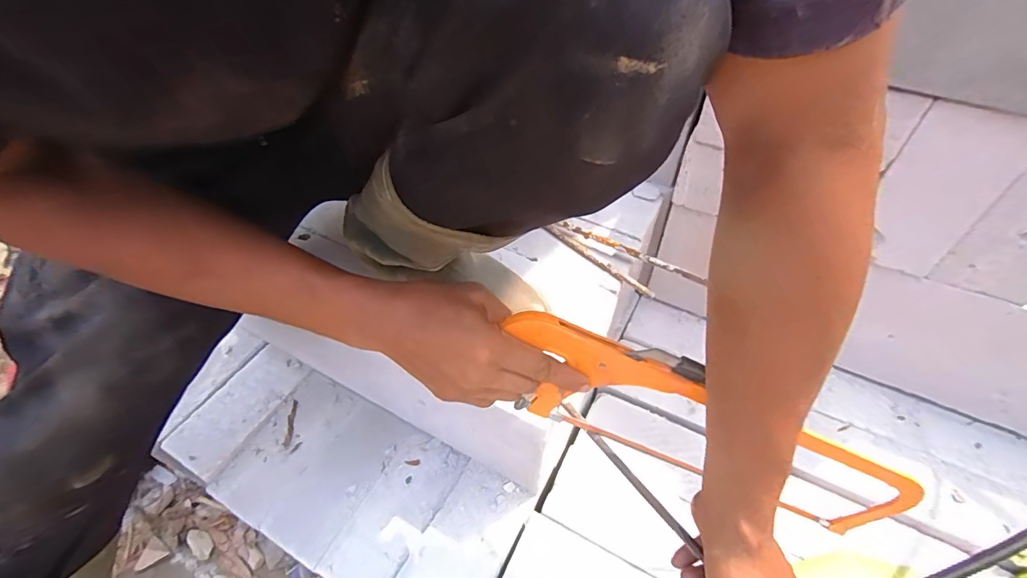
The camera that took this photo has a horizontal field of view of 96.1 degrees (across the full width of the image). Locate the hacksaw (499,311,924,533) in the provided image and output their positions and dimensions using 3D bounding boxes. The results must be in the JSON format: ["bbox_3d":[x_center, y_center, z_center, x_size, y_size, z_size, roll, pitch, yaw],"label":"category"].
[{"bbox_3d":[0.162,0.128,0.402,0.405,0.139,0.024,27,49,-14],"label":"hacksaw"}]

